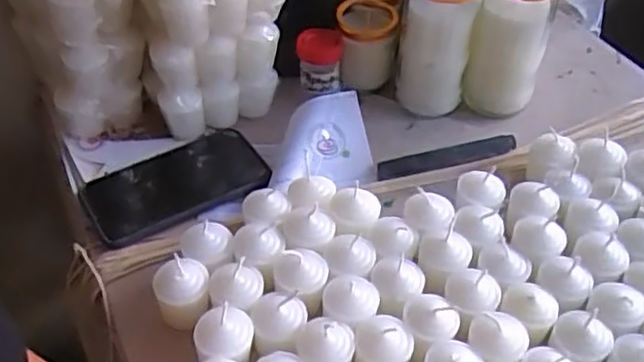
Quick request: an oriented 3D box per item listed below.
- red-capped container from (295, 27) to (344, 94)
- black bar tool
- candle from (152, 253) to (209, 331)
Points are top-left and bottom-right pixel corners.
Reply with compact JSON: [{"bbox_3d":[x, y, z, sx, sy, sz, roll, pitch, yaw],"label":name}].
[{"bbox_3d":[-0.002,-0.118,0.675,0.043,0.053,0.042,1,45,1],"label":"red-capped container"},{"bbox_3d":[0.117,-0.023,0.623,0.133,0.010,0.018,-13,47,-12],"label":"black bar tool"},{"bbox_3d":[-0.099,0.080,0.486,0.037,0.039,0.039,0,45,0],"label":"candle"}]

